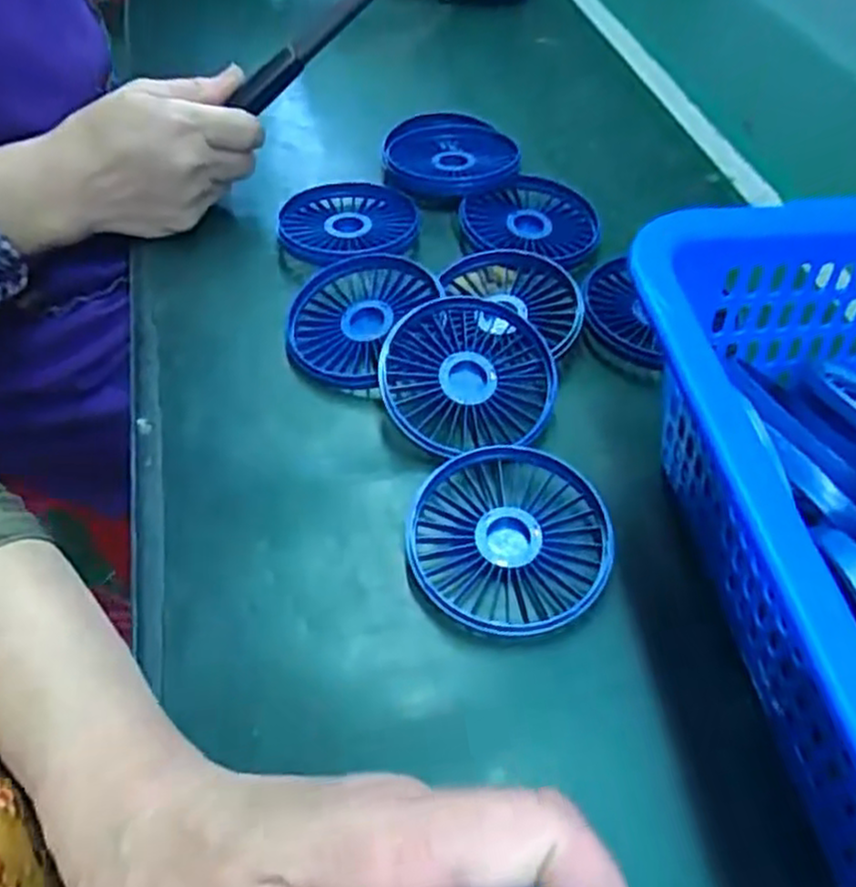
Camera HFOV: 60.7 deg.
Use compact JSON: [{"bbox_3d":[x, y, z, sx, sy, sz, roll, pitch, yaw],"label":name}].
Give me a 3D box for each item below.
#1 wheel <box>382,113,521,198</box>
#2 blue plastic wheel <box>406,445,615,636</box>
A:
[{"bbox_3d":[0.014,-0.201,0.507,0.087,0.017,0.084,2,54,-3],"label":"wheel"},{"bbox_3d":[0.037,0.041,0.325,0.090,0.012,0.083,2,54,-3],"label":"blue plastic wheel"}]

